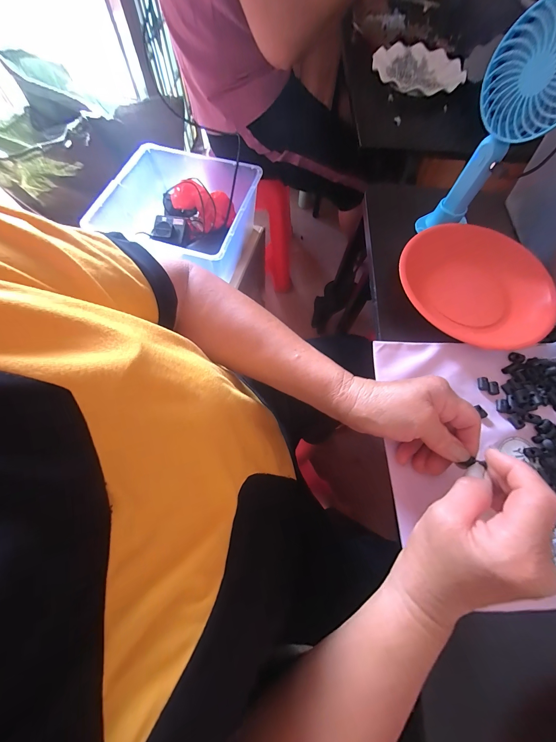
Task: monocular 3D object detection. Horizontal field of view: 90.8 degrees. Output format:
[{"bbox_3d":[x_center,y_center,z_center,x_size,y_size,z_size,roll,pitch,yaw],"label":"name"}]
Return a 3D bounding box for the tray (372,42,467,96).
[{"bbox_3d":[0.293,-0.631,0.575,0.184,0.019,0.163,29,69,9],"label":"tray"}]

